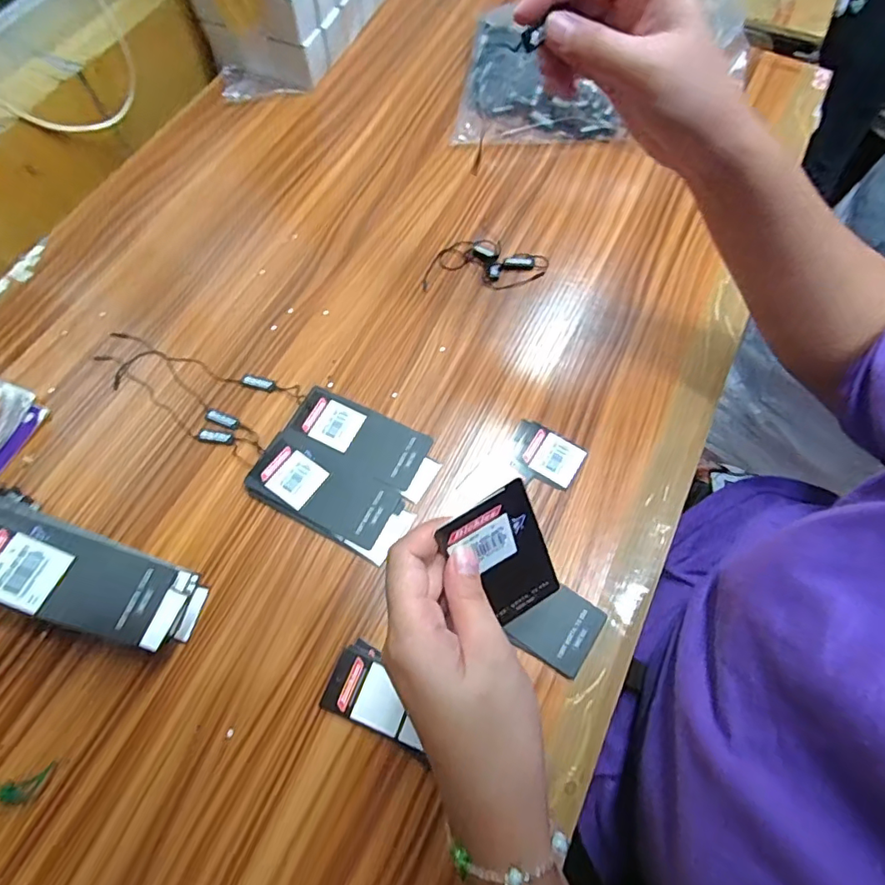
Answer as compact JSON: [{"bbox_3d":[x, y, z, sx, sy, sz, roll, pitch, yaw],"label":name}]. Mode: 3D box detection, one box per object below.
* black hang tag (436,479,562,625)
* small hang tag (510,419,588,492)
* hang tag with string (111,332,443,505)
[{"bbox_3d":[0.034,0.062,0.276,0.047,0.104,0.007,-33,42,-7],"label":"black hang tag"},{"bbox_3d":[0.079,0.010,0.405,0.056,0.004,0.044,33,70,12],"label":"small hang tag"},{"bbox_3d":[-0.128,-0.038,0.421,0.277,0.006,0.050,27,69,10],"label":"hang tag with string"}]

